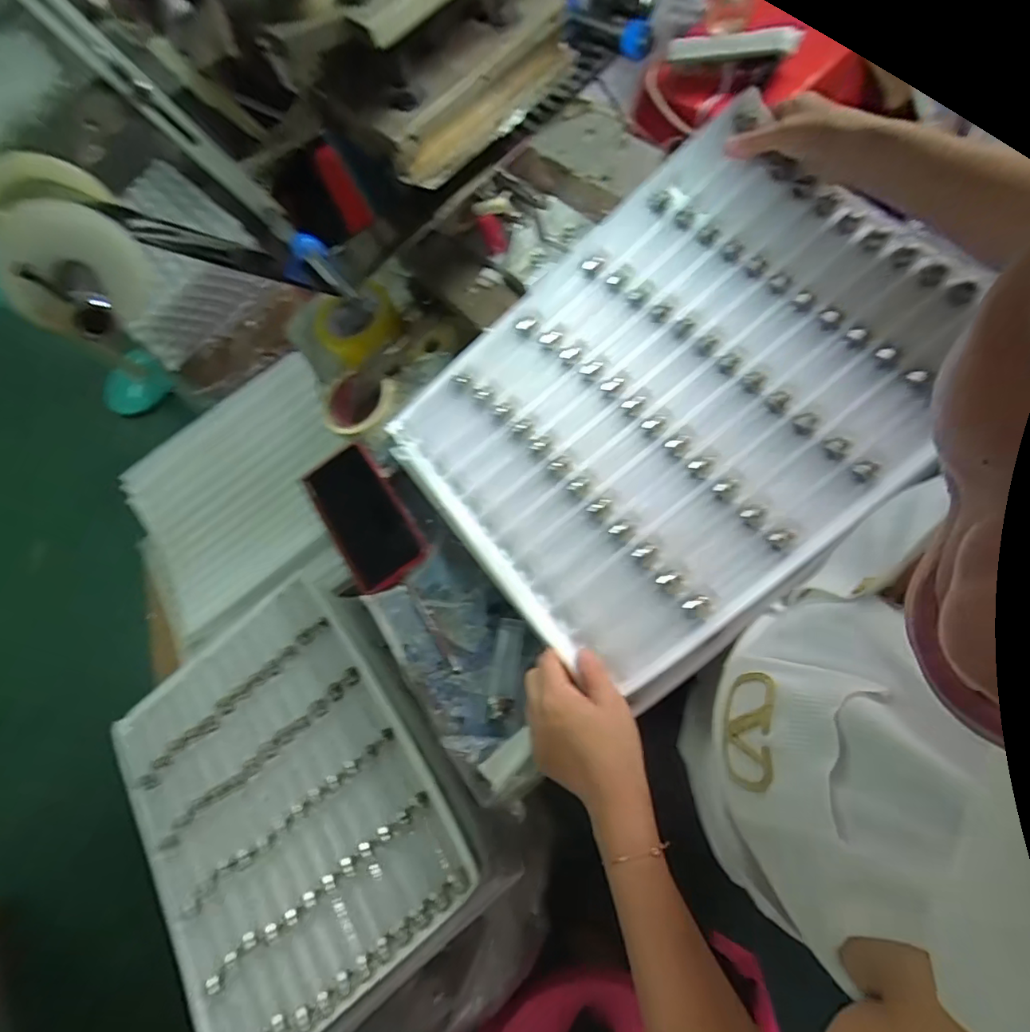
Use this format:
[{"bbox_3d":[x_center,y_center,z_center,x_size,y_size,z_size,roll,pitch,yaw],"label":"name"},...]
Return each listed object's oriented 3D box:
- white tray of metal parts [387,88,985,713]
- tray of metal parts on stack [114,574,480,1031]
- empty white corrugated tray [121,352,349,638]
[{"bbox_3d":[0.141,-0.113,0.462,0.443,0.032,0.351,-40,69,1],"label":"white tray of metal parts"},{"bbox_3d":[-0.292,0.330,0.651,0.342,0.018,0.465,-40,63,-3],"label":"tray of metal parts on stack"},{"bbox_3d":[-0.476,-0.049,0.938,0.403,0.047,0.370,-34,69,4],"label":"empty white corrugated tray"}]

